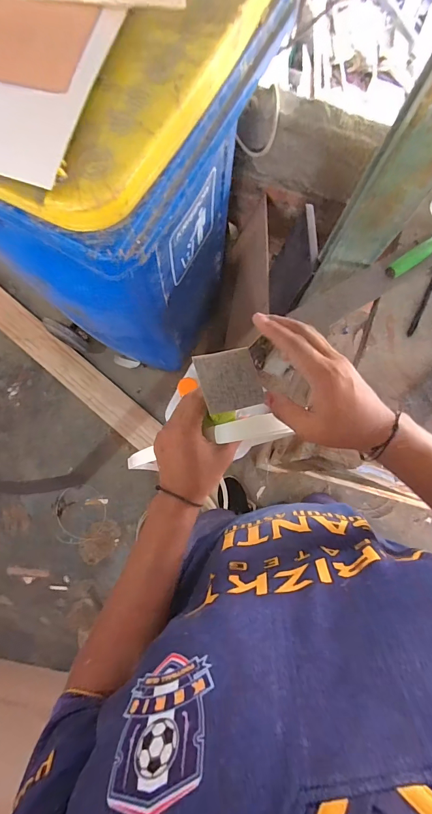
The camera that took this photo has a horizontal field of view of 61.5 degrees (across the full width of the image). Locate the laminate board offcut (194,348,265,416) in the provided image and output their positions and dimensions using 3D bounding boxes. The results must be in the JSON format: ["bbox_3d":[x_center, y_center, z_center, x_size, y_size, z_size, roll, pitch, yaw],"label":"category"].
[{"bbox_3d":[0.013,-0.026,0.338,0.055,0.004,0.060,-12,71,-14],"label":"laminate board offcut"}]

